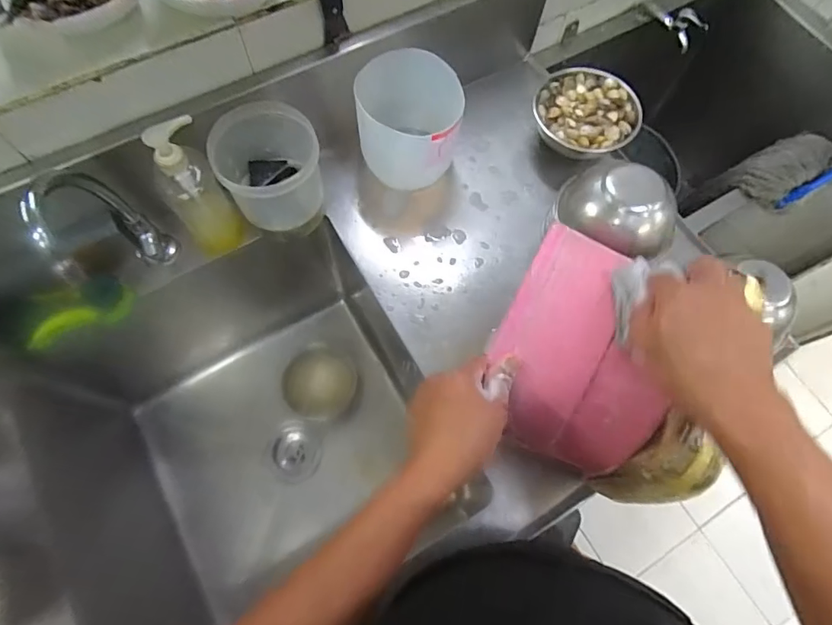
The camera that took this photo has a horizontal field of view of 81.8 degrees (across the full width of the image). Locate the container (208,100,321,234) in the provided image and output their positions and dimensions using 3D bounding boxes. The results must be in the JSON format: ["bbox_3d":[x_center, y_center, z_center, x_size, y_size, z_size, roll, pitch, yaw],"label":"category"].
[{"bbox_3d":[-0.213,-0.212,0.695,0.134,0.137,0.151,-32,74,-13],"label":"container"}]

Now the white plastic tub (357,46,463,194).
[{"bbox_3d":[-0.011,-0.294,0.749,0.152,0.148,0.144,1,69,-2],"label":"white plastic tub"}]

